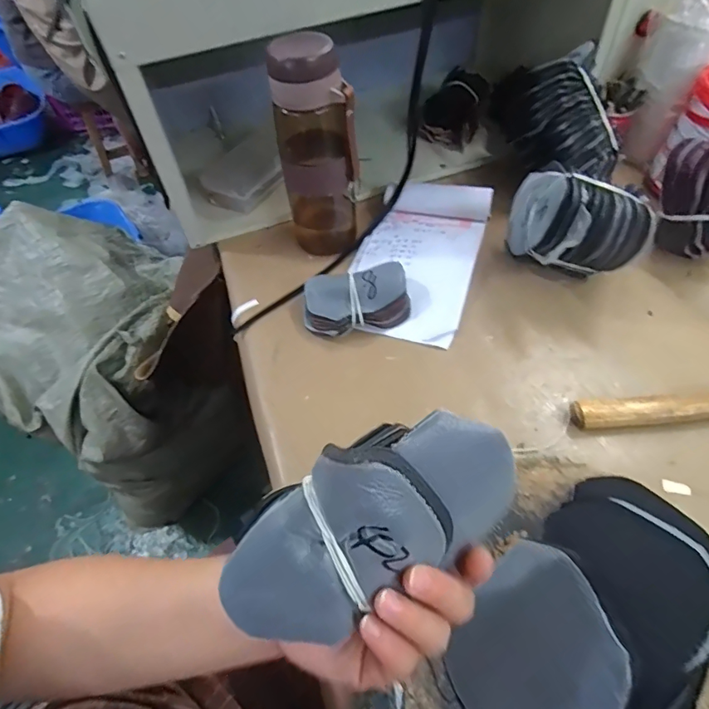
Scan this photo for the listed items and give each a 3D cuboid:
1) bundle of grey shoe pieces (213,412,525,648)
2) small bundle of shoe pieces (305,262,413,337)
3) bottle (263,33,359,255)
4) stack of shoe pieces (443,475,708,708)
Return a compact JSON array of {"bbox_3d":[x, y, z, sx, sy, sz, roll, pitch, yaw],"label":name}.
[{"bbox_3d":[0.008,0.077,0.227,0.142,0.082,0.038,-23,11,4],"label":"bundle of grey shoe pieces"},{"bbox_3d":[0.001,-0.060,0.500,0.110,0.036,0.074,-16,53,-6],"label":"small bundle of shoe pieces"},{"bbox_3d":[-0.041,-0.215,0.508,0.078,0.227,0.057,-8,53,-1],"label":"bottle"},{"bbox_3d":[0.159,0.164,0.285,0.199,0.069,0.124,-34,58,-19],"label":"stack of shoe pieces"}]

